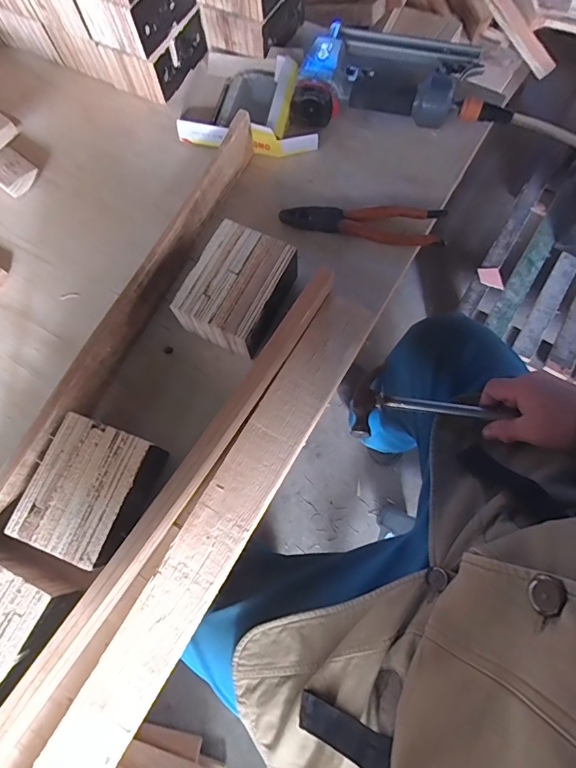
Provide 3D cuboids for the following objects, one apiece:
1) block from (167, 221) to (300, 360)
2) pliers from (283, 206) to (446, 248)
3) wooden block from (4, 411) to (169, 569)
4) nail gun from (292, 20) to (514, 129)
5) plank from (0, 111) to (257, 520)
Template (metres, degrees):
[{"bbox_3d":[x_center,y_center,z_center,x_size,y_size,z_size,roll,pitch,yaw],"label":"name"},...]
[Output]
[{"bbox_3d":[-0.051,-0.100,0.491,0.104,0.061,0.122,22,73,10],"label":"block"},{"bbox_3d":[0.090,-0.196,0.543,0.195,0.018,0.047,7,71,5],"label":"pliers"},{"bbox_3d":[-0.186,0.103,0.431,0.102,0.065,0.117,19,73,9],"label":"wooden block"},{"bbox_3d":[0.149,-0.410,0.588,0.261,0.064,0.152,6,71,5],"label":"nail gun"},{"bbox_3d":[-0.176,-0.069,0.486,0.017,0.068,0.572,24,74,10],"label":"plank"}]

